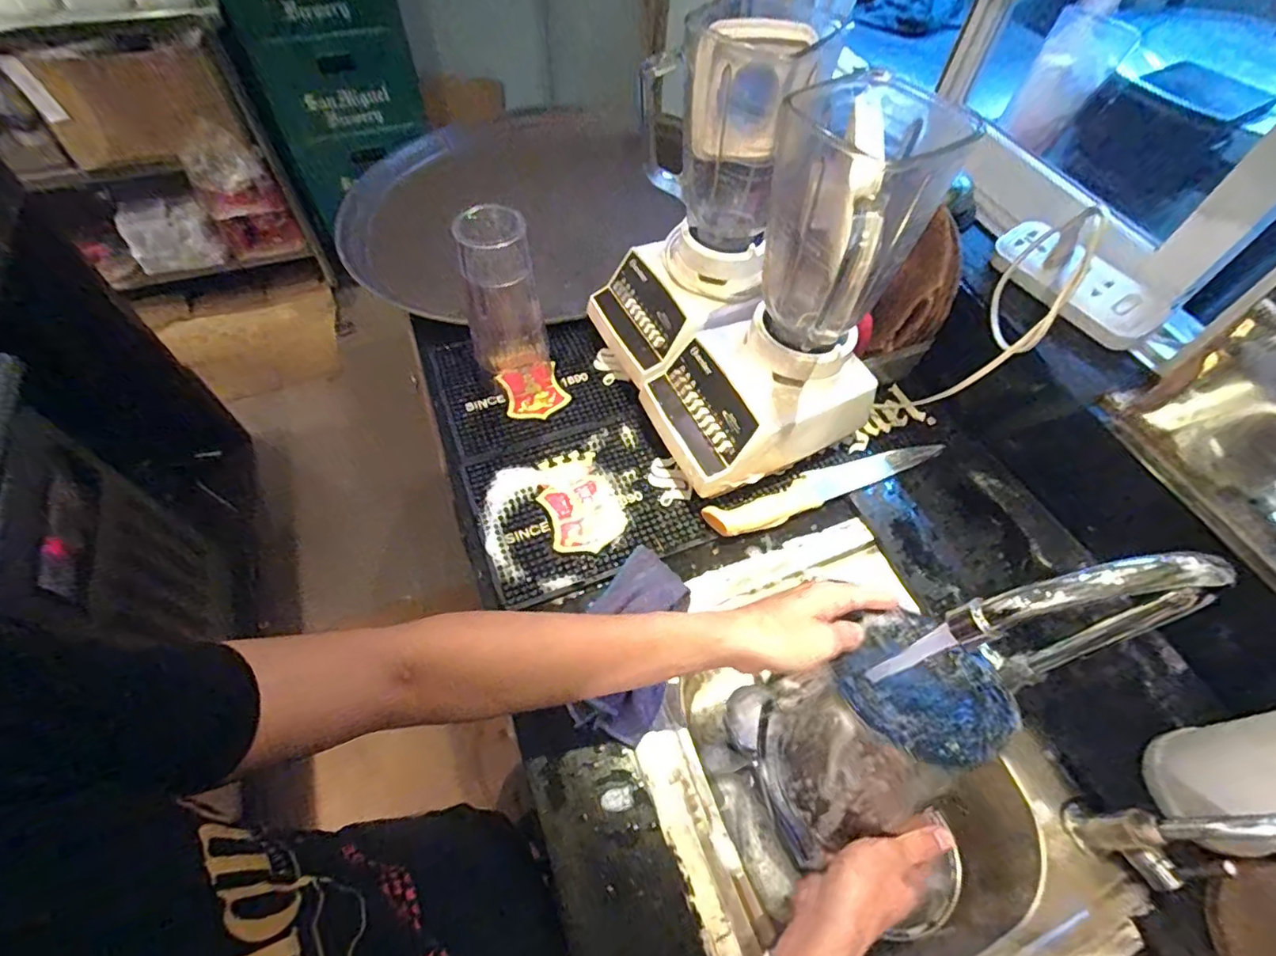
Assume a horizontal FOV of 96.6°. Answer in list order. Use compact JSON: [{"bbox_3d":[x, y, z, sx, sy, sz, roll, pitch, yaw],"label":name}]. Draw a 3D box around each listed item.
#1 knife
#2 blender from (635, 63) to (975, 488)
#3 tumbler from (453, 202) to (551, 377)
[{"bbox_3d":[0.214,0.003,0.636,0.303,0.028,0.041,-21,61,-15],"label":"knife"},{"bbox_3d":[0.134,-0.155,0.524,0.207,0.306,0.147,-21,61,-15],"label":"blender"},{"bbox_3d":[-0.150,-0.192,0.640,0.088,0.209,0.077,-13,59,-10],"label":"tumbler"}]

